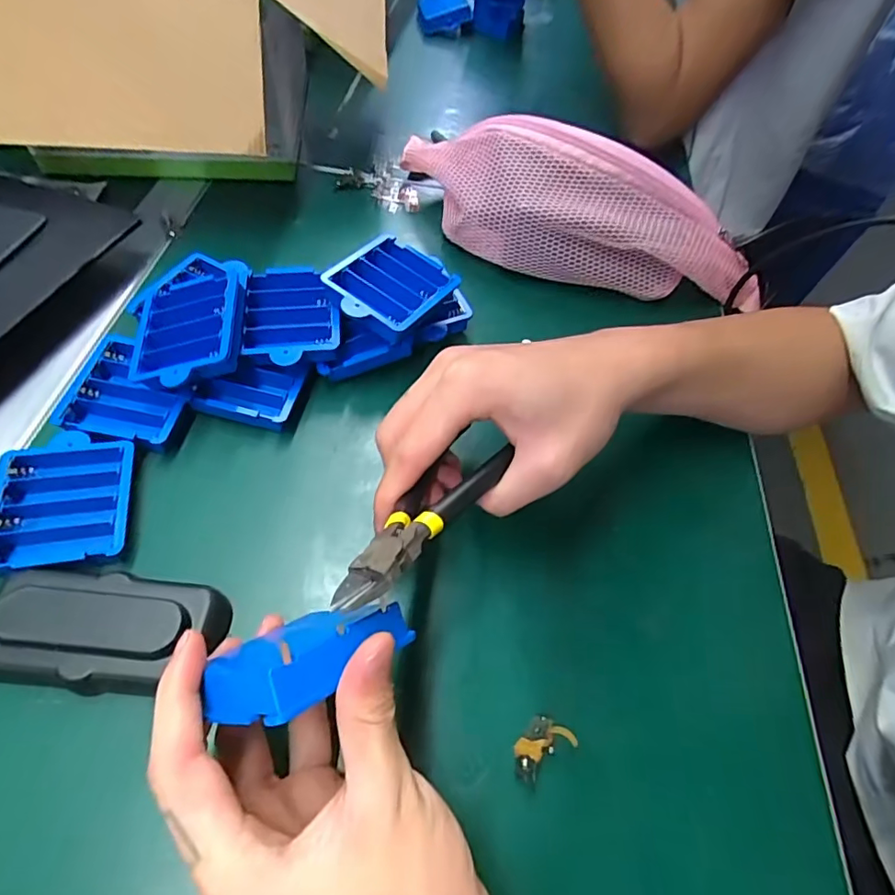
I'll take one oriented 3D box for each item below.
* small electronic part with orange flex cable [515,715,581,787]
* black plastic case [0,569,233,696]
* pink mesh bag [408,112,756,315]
[{"bbox_3d":[0.041,0.137,0.242,0.029,0.014,0.018,-36,66,-24],"label":"small electronic part with orange flex cable"},{"bbox_3d":[-0.160,0.085,0.248,0.098,0.028,0.053,9,57,1],"label":"black plastic case"},{"bbox_3d":[0.091,-0.178,0.406,0.298,0.093,0.072,24,58,10],"label":"pink mesh bag"}]

